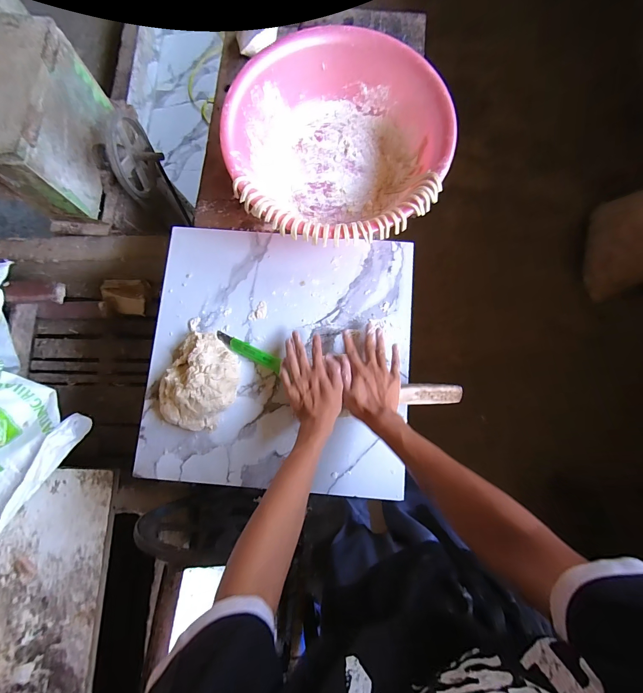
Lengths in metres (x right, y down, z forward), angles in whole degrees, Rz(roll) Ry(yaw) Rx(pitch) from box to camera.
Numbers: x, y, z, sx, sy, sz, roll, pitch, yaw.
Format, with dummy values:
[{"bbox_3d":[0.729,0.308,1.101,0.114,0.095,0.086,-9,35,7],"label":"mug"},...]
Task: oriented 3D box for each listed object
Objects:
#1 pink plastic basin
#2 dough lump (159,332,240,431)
[{"bbox_3d":[0.031,-0.382,0.621,0.397,0.124,0.397,0,79,0],"label":"pink plastic basin"},{"bbox_3d":[-0.223,0.061,0.573,0.131,0.064,0.172,5,79,1],"label":"dough lump"}]

